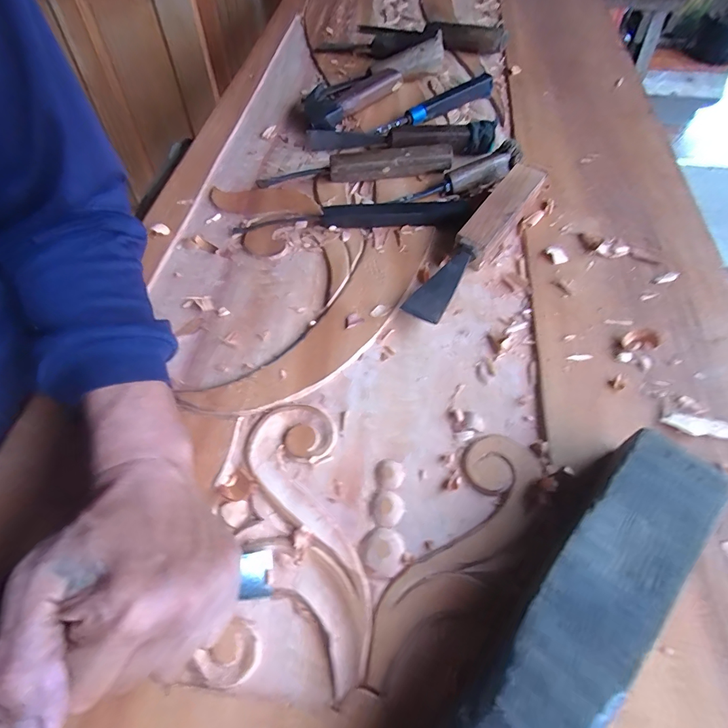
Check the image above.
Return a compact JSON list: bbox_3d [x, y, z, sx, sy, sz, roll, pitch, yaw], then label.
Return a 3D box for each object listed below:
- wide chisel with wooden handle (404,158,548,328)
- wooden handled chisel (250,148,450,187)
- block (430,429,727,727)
[{"bbox_3d":[0.110,-0.119,0.389,0.035,0.039,0.213,32,65,20],"label":"wide chisel with wooden handle"},{"bbox_3d":[-0.010,-0.221,0.447,0.210,0.029,0.027,-4,59,0],"label":"wooden handled chisel"},{"bbox_3d":[0.110,0.143,0.219,0.054,0.044,0.249,40,68,23],"label":"block"}]

